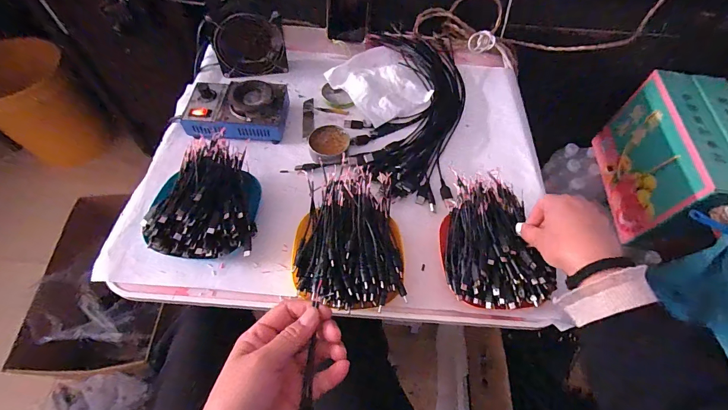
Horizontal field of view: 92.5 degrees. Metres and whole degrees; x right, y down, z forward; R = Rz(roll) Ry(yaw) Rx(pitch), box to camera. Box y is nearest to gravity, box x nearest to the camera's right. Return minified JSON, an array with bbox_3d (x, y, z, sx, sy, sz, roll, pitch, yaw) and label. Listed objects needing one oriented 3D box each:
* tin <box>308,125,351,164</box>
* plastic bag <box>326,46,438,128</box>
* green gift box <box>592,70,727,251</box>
[{"bbox_3d":[-0.054,-0.096,0.547,0.061,0.025,0.060,1,59,-2],"label":"tin"},{"bbox_3d":[0.037,-0.221,0.636,0.152,0.030,0.152,-31,65,-19],"label":"plastic bag"},{"bbox_3d":[0.709,-0.092,0.797,0.167,0.238,0.332,4,59,0],"label":"green gift box"}]

